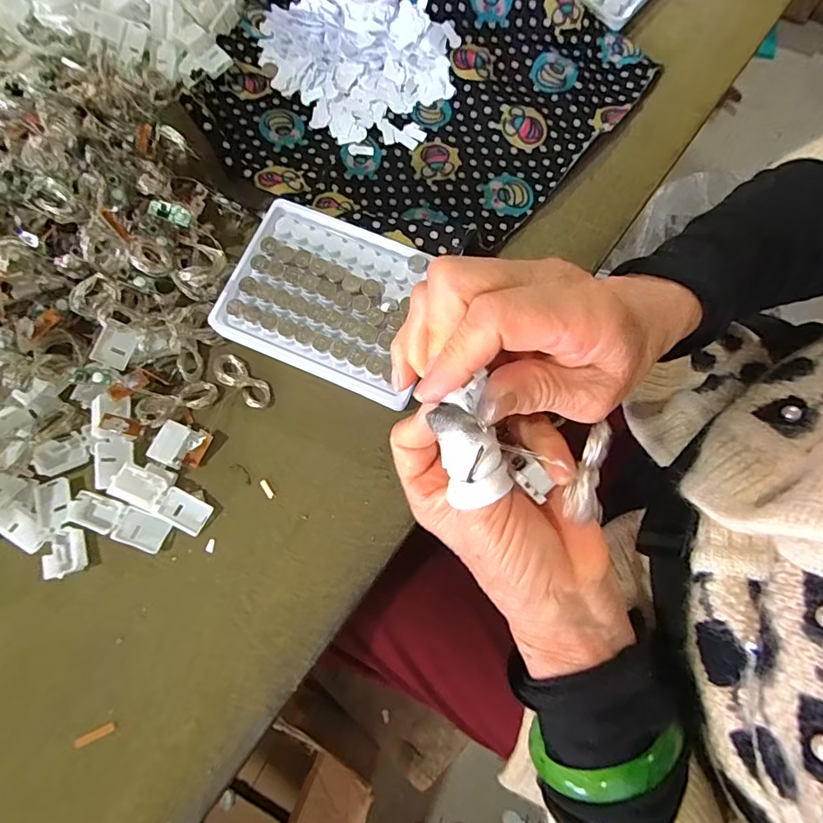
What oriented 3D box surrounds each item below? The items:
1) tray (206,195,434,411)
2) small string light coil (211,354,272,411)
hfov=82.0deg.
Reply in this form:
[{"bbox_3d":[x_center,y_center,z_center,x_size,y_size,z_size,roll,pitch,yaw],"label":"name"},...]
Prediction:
[{"bbox_3d":[-0.049,-0.070,0.295,0.124,0.023,0.095,23,79,5],"label":"tray"},{"bbox_3d":[-0.106,-0.020,0.296,0.043,0.008,0.018,37,81,8],"label":"small string light coil"}]

